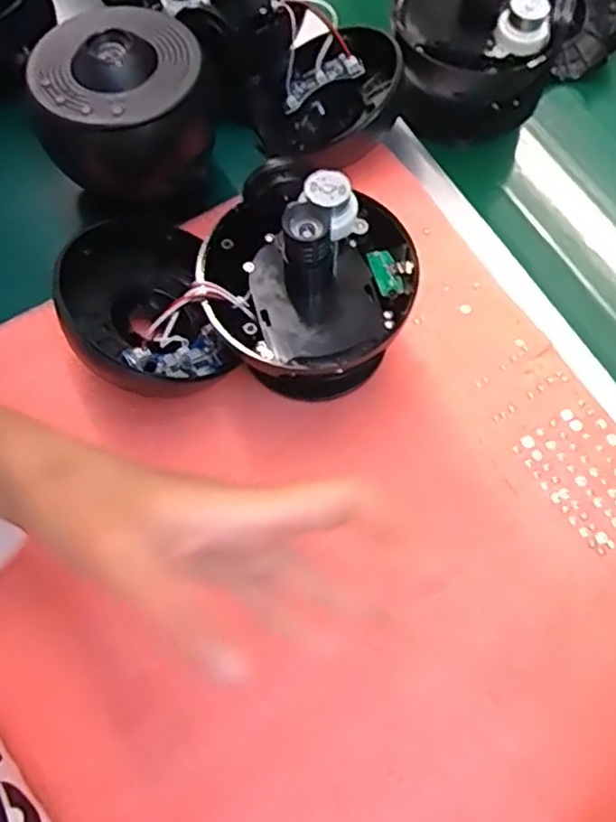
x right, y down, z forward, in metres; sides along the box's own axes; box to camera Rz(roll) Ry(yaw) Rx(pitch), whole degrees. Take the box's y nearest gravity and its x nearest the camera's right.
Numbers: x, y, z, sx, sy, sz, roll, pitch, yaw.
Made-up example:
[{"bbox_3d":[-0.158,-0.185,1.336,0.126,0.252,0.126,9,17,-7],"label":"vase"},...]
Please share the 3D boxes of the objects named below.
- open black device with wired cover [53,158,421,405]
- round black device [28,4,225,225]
[{"bbox_3d":[-0.039,-0.064,0.371,0.198,0.108,0.111,1,67,4],"label":"open black device with wired cover"},{"bbox_3d":[-0.112,-0.184,0.421,0.108,0.102,0.106,0,68,0],"label":"round black device"}]

